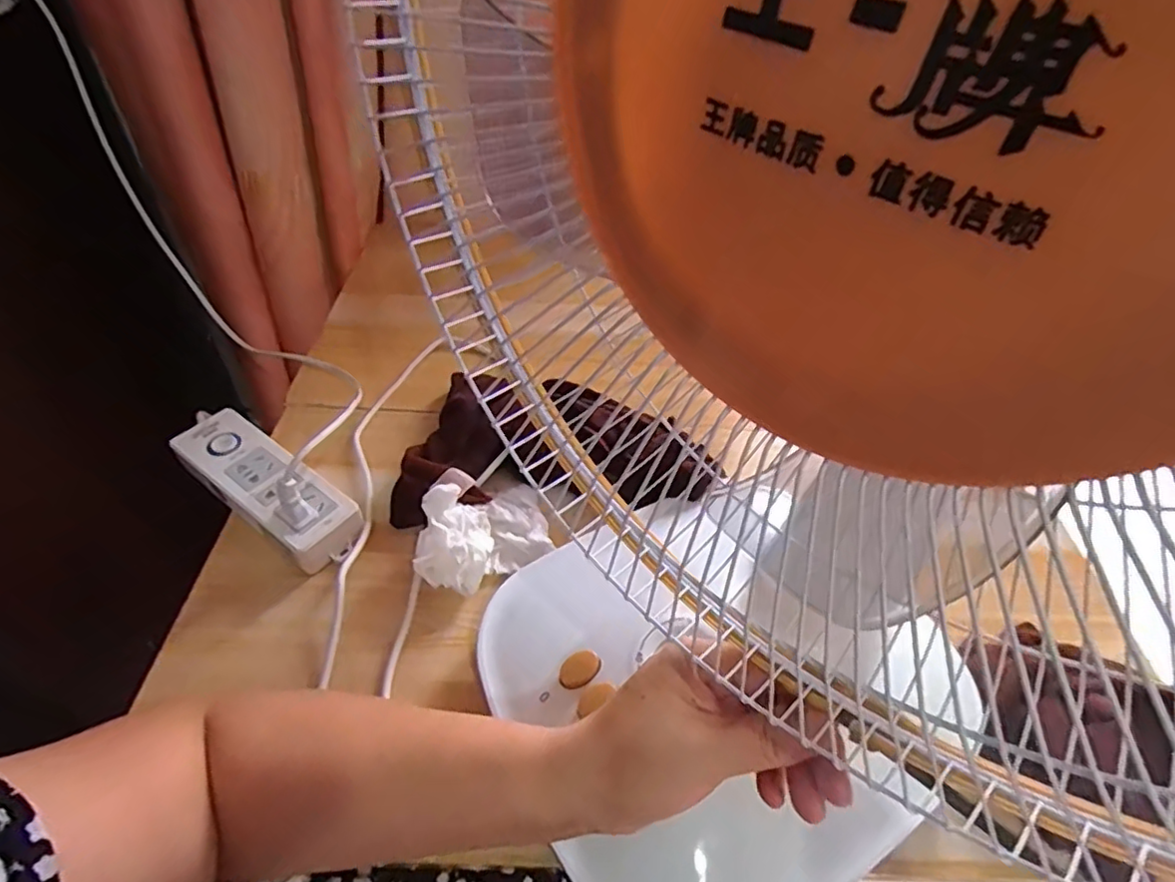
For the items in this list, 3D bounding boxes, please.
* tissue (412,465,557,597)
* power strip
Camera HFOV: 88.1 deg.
[{"bbox_3d":[-0.075,0.061,0.459,0.093,0.052,0.104,6,46,0],"label":"tissue"},{"bbox_3d":[-0.251,0.036,0.477,0.179,0.037,0.060,31,50,22],"label":"power strip"}]

